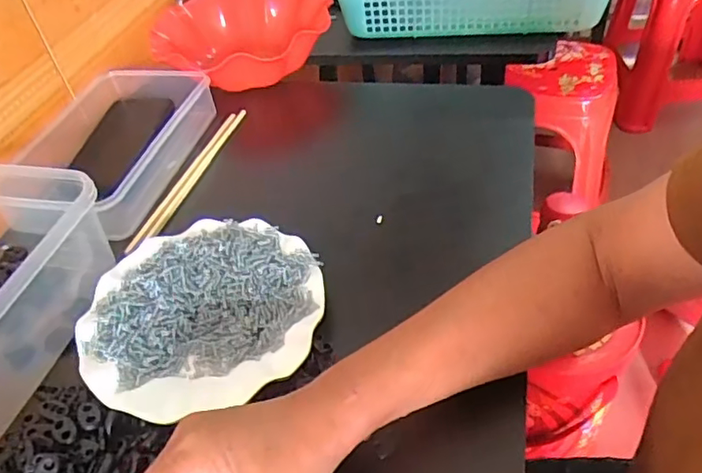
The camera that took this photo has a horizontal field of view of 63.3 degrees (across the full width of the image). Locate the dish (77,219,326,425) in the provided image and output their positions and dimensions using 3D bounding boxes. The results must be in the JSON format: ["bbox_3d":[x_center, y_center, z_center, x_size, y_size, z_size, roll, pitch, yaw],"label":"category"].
[{"bbox_3d":[-0.114,0.055,0.444,0.177,0.028,0.165,-4,44,4],"label":"dish"}]

